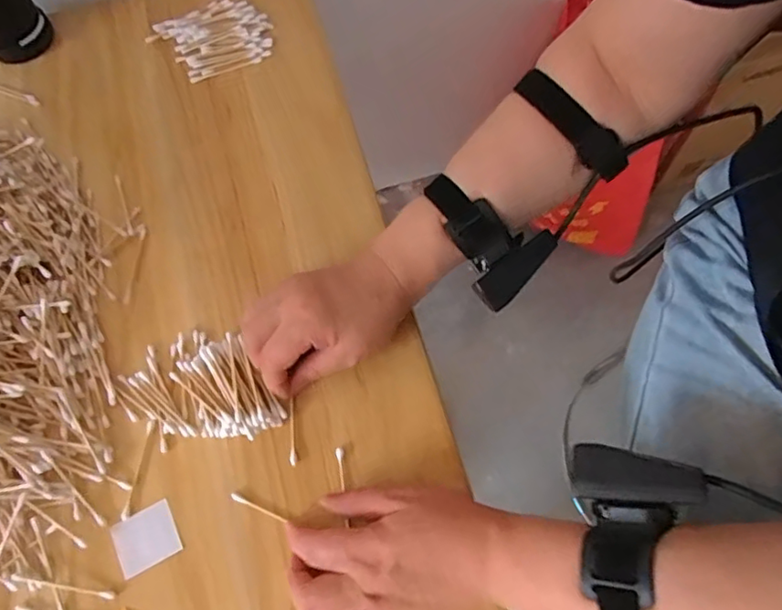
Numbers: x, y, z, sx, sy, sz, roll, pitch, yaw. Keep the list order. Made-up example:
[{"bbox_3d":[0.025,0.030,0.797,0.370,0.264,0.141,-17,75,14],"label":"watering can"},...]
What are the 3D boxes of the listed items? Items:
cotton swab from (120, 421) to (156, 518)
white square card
[{"bbox_3d":[-0.190,0.123,0.437,0.007,0.004,0.072,6,66,5],"label":"cotton swab"},{"bbox_3d":[-0.177,0.168,0.418,0.042,0.004,0.039,-28,68,-10],"label":"white square card"}]

